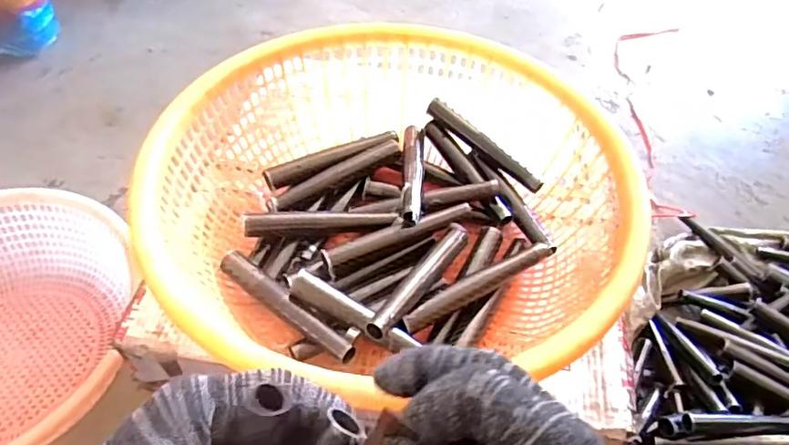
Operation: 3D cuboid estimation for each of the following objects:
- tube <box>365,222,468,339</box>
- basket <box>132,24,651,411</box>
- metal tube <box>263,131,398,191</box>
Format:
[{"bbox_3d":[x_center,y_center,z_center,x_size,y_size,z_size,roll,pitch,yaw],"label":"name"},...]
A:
[{"bbox_3d":[0.024,0.047,0.481,0.023,0.014,0.152,28,44,18],"label":"tube"},{"bbox_3d":[-0.004,-0.024,0.510,0.385,0.123,0.358,1,51,-2],"label":"basket"},{"bbox_3d":[-0.062,-0.067,0.569,0.144,0.018,0.018,-20,55,-18],"label":"metal tube"}]

